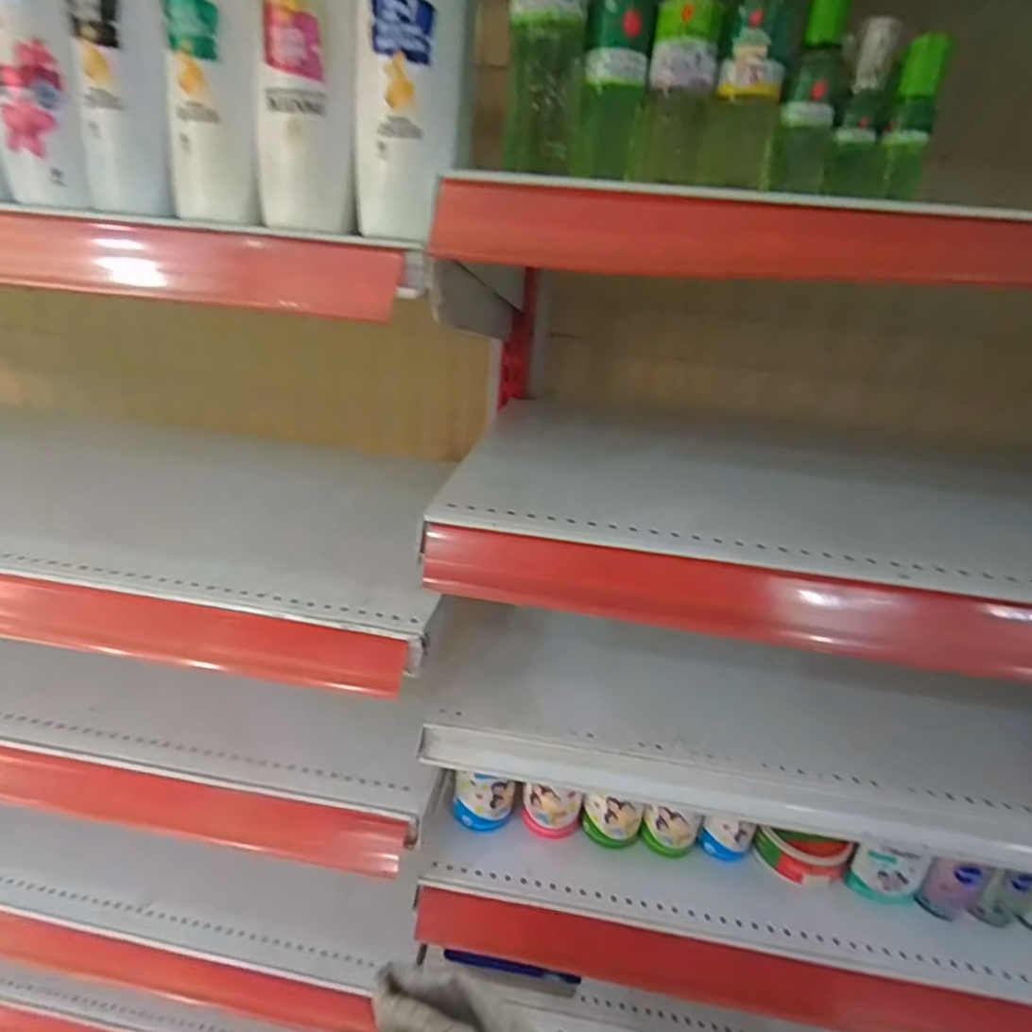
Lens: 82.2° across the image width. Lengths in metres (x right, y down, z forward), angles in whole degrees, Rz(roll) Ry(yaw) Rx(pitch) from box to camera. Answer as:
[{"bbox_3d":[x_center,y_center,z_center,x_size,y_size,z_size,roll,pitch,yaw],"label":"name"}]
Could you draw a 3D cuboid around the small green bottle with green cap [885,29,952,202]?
[{"bbox_3d":[0.185,-0.185,0.276,0.019,0.060,0.023,23,30,34],"label":"small green bottle with green cap"}]

